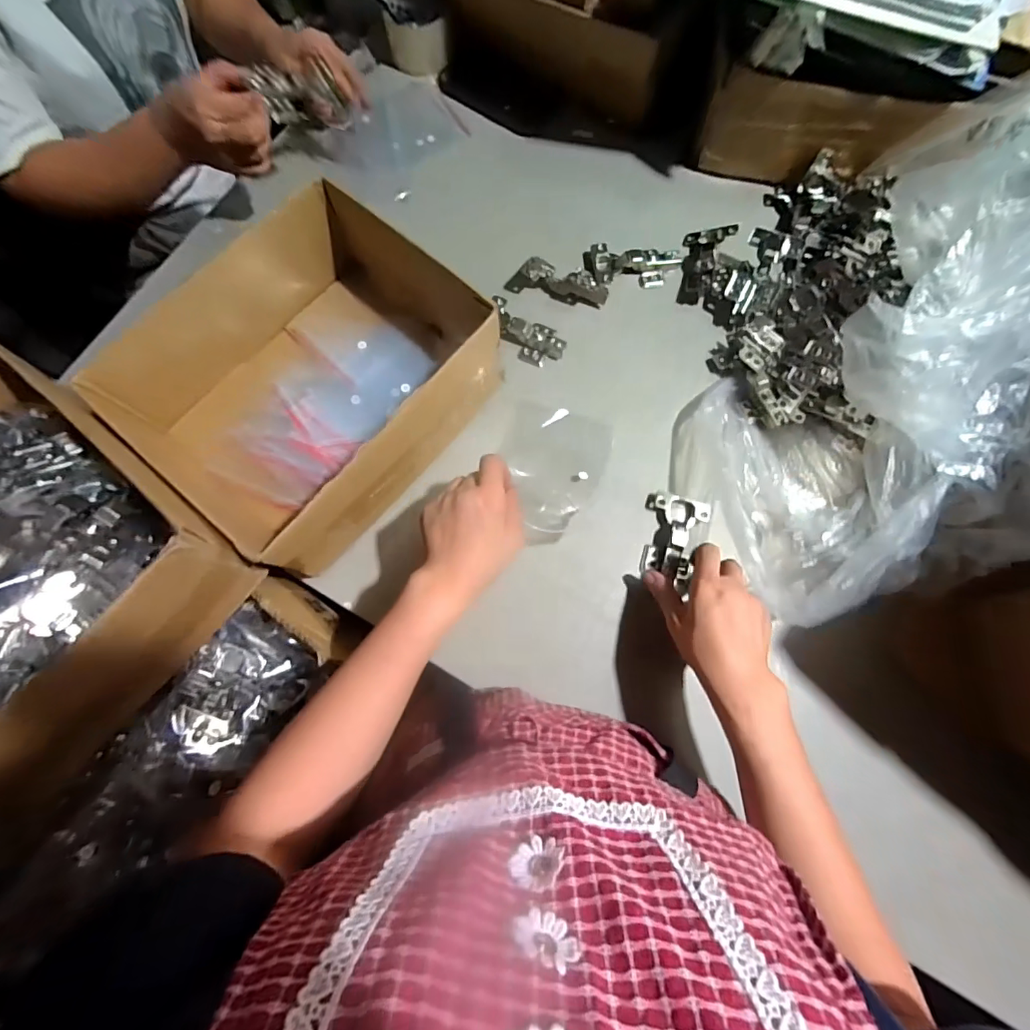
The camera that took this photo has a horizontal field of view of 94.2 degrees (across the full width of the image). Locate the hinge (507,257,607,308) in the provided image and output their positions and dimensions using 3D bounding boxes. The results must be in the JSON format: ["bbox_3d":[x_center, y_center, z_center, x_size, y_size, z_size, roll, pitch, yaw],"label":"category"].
[{"bbox_3d":[0.054,-0.288,0.585,0.120,0.028,0.039,11,77,3],"label":"hinge"}]

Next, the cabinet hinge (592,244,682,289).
[{"bbox_3d":[0.152,-0.308,0.596,0.111,0.023,0.048,2,77,1],"label":"cabinet hinge"}]

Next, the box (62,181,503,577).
[{"bbox_3d":[-0.205,-0.138,0.496,0.268,0.112,0.317,39,80,9],"label":"box"}]

